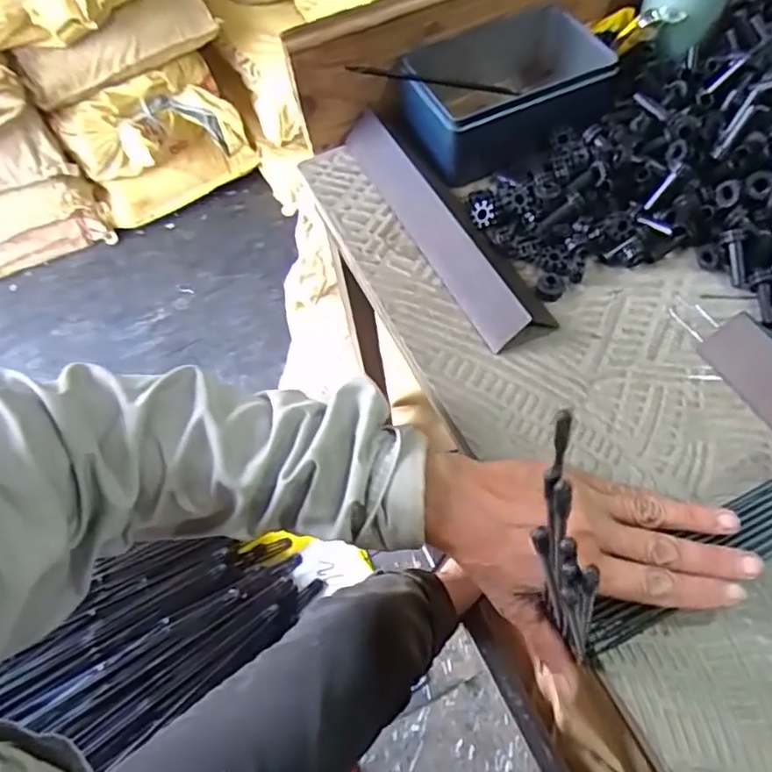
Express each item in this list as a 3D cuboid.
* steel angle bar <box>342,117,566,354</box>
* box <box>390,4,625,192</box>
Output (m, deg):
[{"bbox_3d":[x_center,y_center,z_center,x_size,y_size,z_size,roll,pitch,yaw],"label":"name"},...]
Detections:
[{"bbox_3d":[0.034,-0.122,0.468,0.044,0.029,0.241,-28,61,-11],"label":"steel angle bar"},{"bbox_3d":[0.099,-0.234,0.500,0.172,0.057,0.105,-24,60,-8],"label":"box"}]

